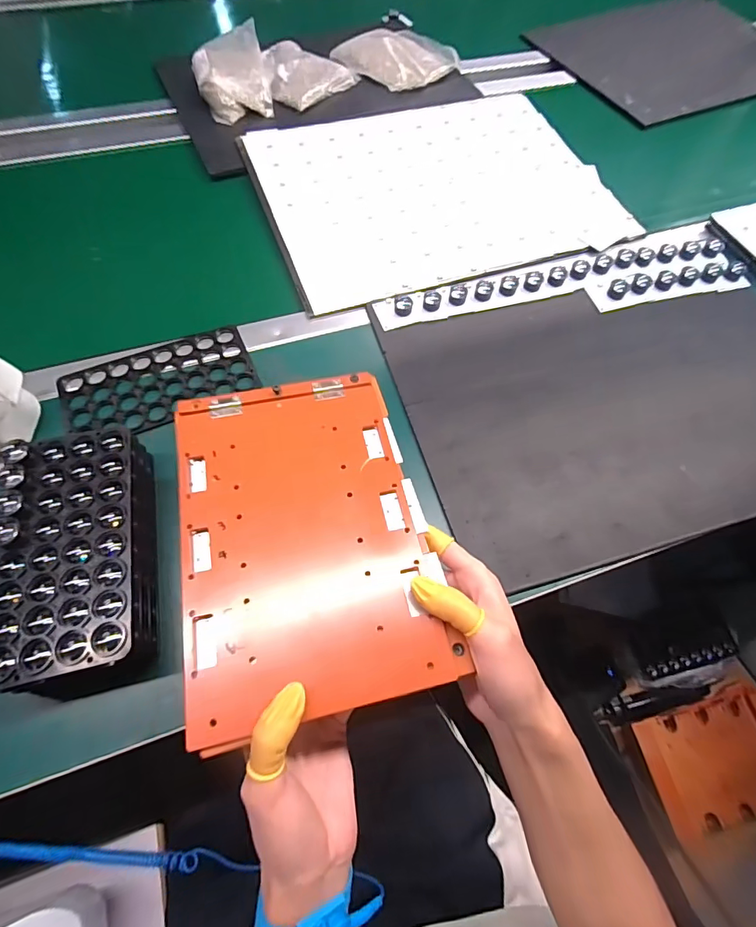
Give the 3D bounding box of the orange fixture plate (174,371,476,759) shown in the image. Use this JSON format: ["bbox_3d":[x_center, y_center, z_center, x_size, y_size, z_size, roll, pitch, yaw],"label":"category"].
[{"bbox_3d":[-0.054,0.042,0.320,0.165,0.016,0.243,-12,65,-8],"label":"orange fixture plate"}]

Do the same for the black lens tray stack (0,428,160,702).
[{"bbox_3d":[-0.240,0.074,0.367,0.110,0.064,0.205,-10,65,-7],"label":"black lens tray stack"}]

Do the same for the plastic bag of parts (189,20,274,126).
[{"bbox_3d":[-0.236,-0.624,0.716,0.112,0.052,0.167,-12,65,-8],"label":"plastic bag of parts"}]

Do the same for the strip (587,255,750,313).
[{"bbox_3d":[0.370,-0.235,0.570,0.212,0.015,0.054,-12,65,-8],"label":"strip"}]

